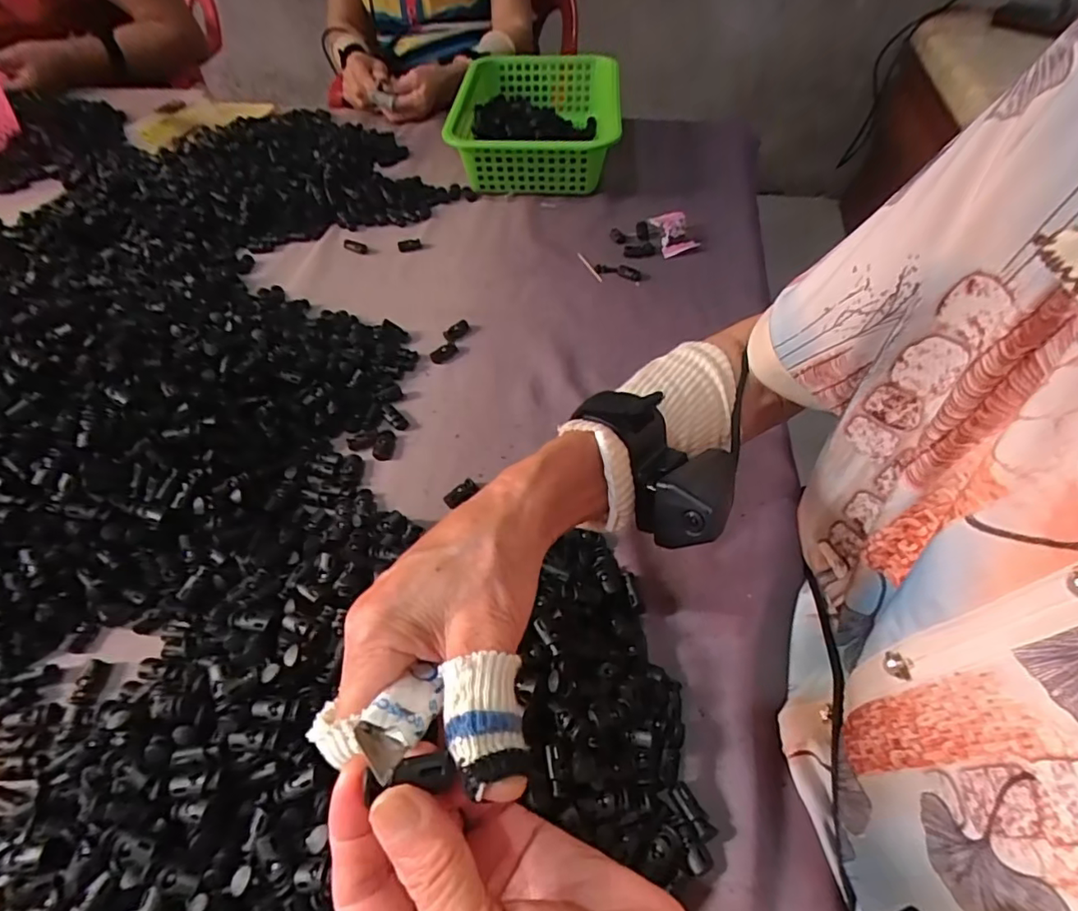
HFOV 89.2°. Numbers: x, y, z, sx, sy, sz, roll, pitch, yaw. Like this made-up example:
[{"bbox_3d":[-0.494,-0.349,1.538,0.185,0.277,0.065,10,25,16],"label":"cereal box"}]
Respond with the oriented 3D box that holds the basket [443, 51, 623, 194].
[{"bbox_3d":[-0.002,-0.463,0.766,0.231,0.083,0.302,-1,53,0],"label":"basket"}]

